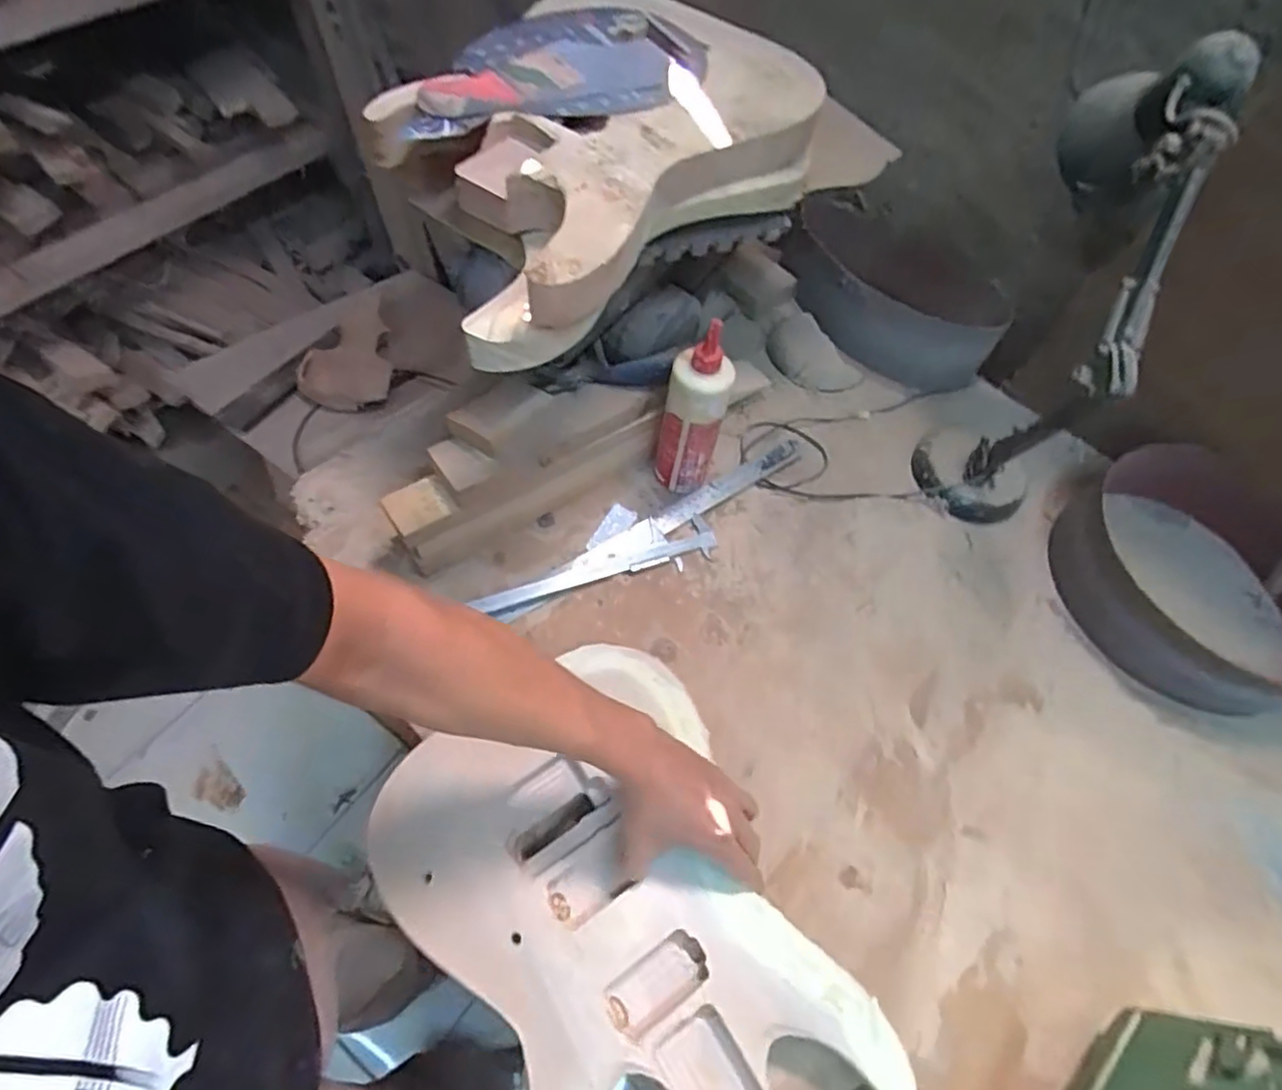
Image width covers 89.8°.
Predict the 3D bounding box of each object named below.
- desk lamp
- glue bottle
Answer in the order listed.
[{"bbox_3d":[0.449,-0.252,0.705,0.163,0.444,0.266,29,61,12],"label":"desk lamp"},{"bbox_3d":[0.057,-0.141,0.724,0.069,0.222,0.053,7,59,-1],"label":"glue bottle"}]

